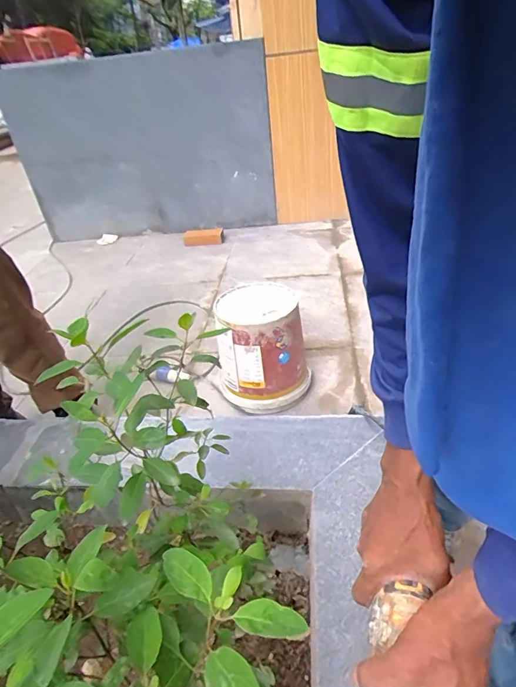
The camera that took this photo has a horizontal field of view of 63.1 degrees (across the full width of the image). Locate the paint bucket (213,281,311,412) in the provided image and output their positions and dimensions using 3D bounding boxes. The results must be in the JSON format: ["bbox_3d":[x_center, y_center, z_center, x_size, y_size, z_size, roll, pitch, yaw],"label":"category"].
[{"bbox_3d":[0.009,0.006,1.326,0.274,0.308,0.256,-5,35,3],"label":"paint bucket"}]

